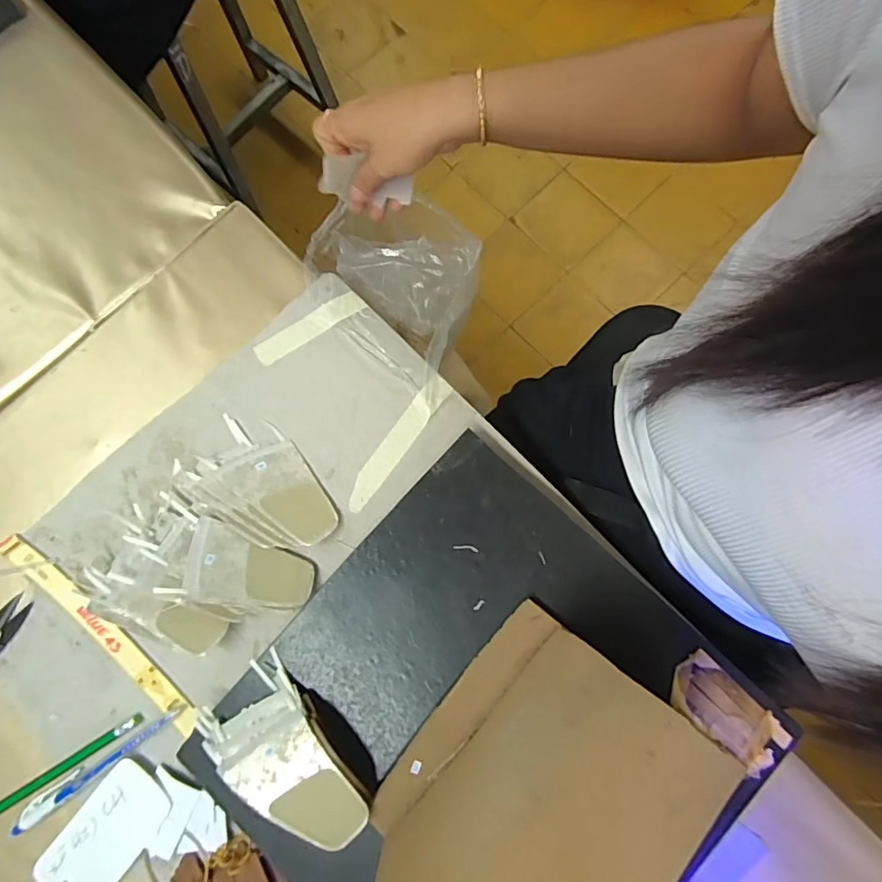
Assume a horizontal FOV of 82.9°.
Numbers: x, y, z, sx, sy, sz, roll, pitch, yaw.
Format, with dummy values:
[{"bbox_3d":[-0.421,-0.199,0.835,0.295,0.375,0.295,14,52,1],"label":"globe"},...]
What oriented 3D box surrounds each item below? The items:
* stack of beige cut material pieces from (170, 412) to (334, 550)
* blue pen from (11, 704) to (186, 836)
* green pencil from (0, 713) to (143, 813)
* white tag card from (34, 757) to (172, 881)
[{"bbox_3d":[-0.136,0.034,0.385,0.120,0.018,0.076,30,81,6],"label":"stack of beige cut material pieces"},{"bbox_3d":[-0.244,0.231,0.353,0.132,0.010,0.015,-34,81,-6],"label":"blue pen"},{"bbox_3d":[-0.280,0.239,0.354,0.143,0.004,0.008,-32,80,-5],"label":"green pencil"},{"bbox_3d":[-0.236,0.277,0.348,0.054,0.006,0.099,37,82,7],"label":"white tag card"}]

